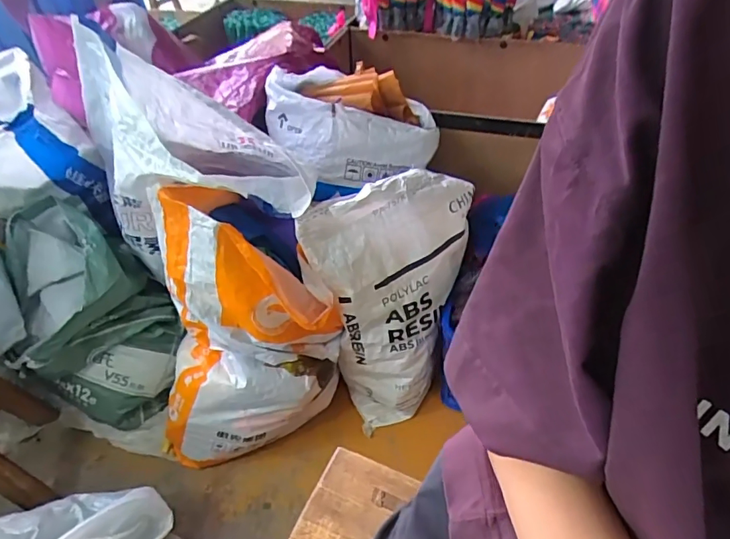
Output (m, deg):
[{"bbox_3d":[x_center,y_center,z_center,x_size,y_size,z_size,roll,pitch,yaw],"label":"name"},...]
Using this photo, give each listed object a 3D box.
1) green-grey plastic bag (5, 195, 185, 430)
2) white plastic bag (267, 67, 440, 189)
[{"bbox_3d":[-0.684,0.121,1.201,0.338,0.414,0.378,-27,50,-26],"label":"green-grey plastic bag"},{"bbox_3d":[-0.039,-0.362,1.209,0.412,0.197,0.237,16,46,17],"label":"white plastic bag"}]

